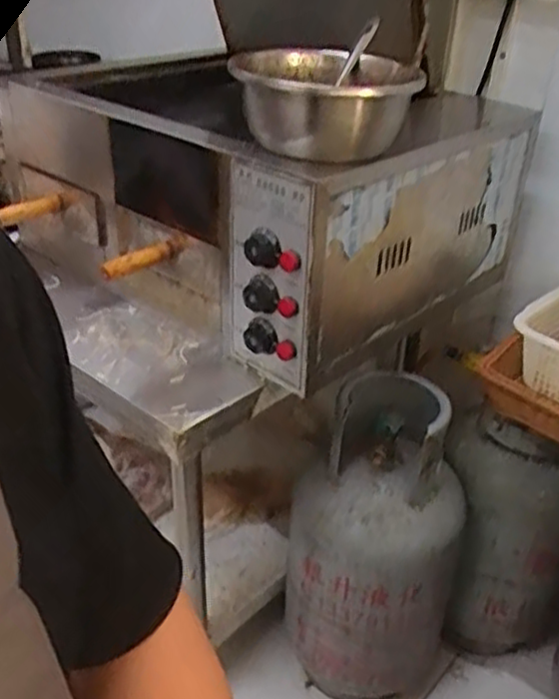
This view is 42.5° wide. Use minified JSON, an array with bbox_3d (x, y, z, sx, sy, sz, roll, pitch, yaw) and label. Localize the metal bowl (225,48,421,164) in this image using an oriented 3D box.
[{"bbox_3d":[0.054,-0.310,0.917,0.212,0.105,0.212,-1,32,-7],"label":"metal bowl"}]

